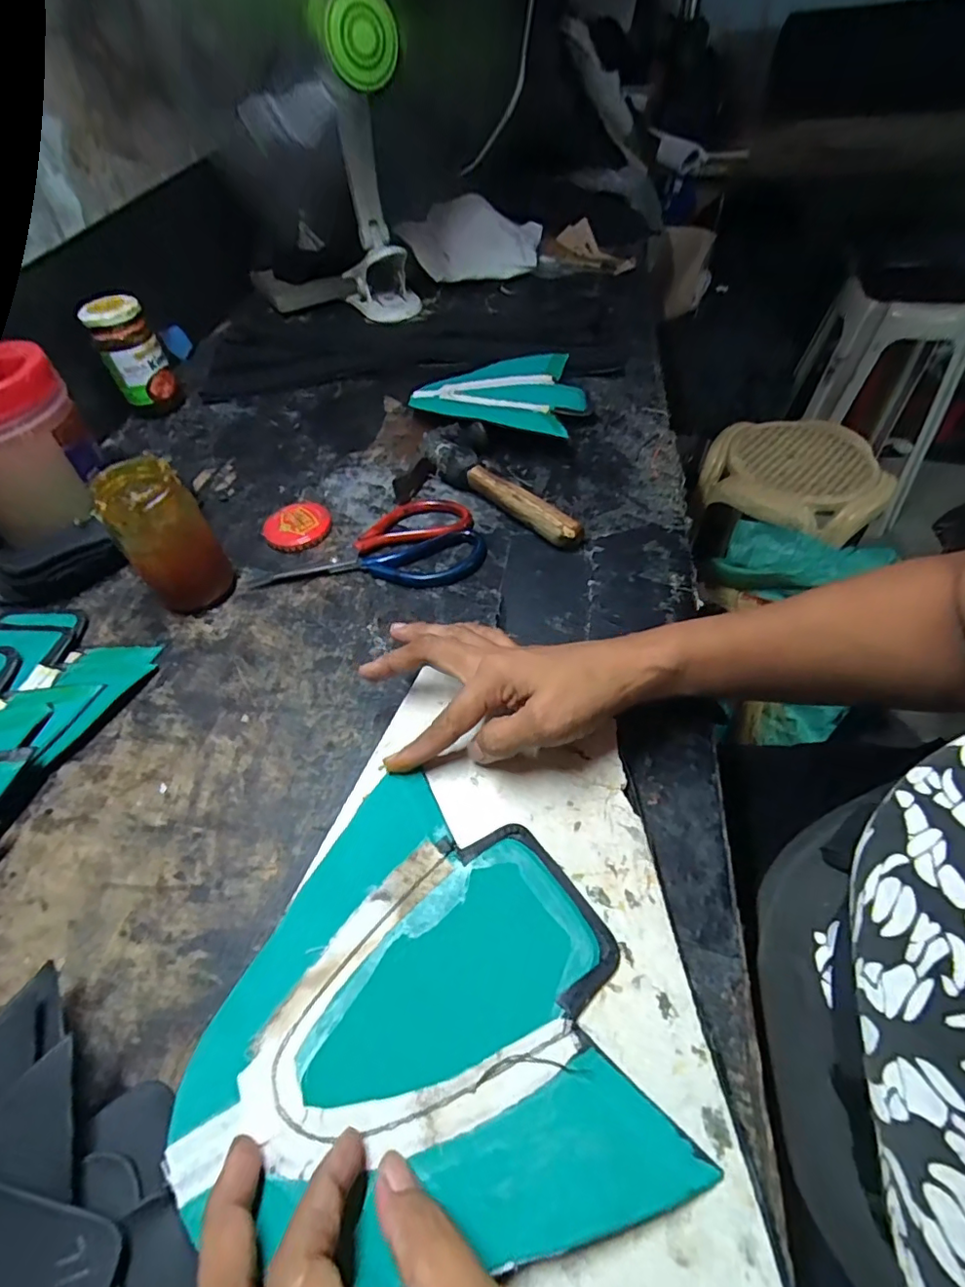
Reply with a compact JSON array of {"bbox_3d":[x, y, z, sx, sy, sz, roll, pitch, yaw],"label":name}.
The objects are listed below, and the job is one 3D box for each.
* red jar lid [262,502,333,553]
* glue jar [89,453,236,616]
[{"bbox_3d":[-0.167,-0.105,0.502,0.060,0.011,0.053,-22,54,-13],"label":"red jar lid"},{"bbox_3d":[-0.240,-0.079,0.426,0.059,0.111,0.059,-2,52,2],"label":"glue jar"}]

